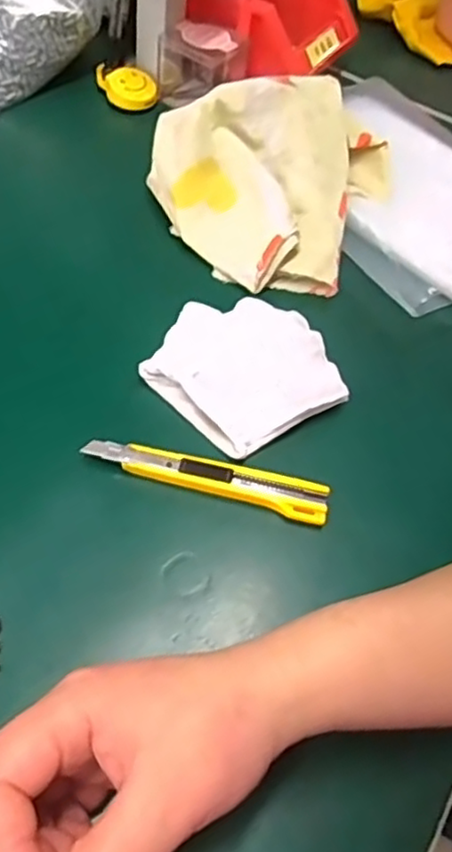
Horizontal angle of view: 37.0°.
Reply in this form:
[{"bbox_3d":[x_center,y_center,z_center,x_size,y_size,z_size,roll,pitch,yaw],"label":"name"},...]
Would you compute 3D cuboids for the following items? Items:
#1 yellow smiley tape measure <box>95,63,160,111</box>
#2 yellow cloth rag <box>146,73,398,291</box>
[{"bbox_3d":[-0.085,-0.290,0.580,0.053,0.014,0.040,2,82,-5],"label":"yellow smiley tape measure"},{"bbox_3d":[0.028,-0.184,0.481,0.168,0.057,0.166,18,57,5],"label":"yellow cloth rag"}]

